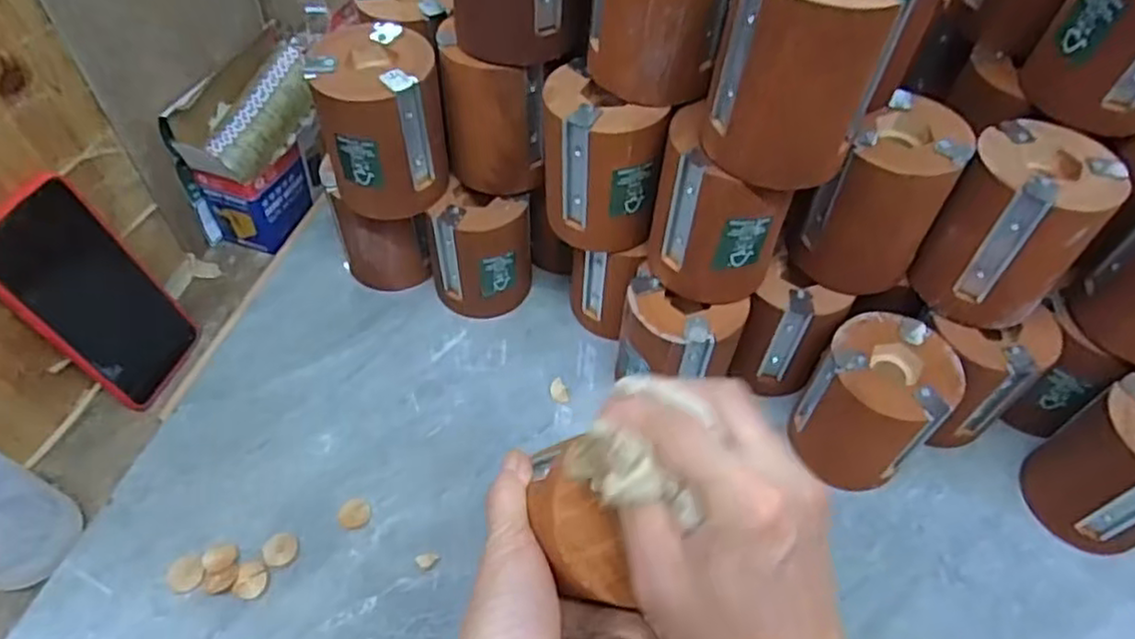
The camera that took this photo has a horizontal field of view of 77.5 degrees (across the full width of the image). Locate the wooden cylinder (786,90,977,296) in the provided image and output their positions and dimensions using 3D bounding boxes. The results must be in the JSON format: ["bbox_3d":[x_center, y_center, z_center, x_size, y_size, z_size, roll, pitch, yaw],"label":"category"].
[{"bbox_3d":[0.194,-0.072,0.434,0.076,0.102,0.066,-32,62,-24],"label":"wooden cylinder"}]

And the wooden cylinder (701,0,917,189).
[{"bbox_3d":[0.115,-0.126,0.346,0.076,0.096,0.076,22,55,13],"label":"wooden cylinder"}]

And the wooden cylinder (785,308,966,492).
[{"bbox_3d":[0.197,0.058,0.467,0.079,0.103,0.080,-32,62,-24],"label":"wooden cylinder"}]

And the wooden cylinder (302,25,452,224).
[{"bbox_3d":[-0.118,-0.126,0.464,0.078,0.106,0.066,-11,55,-12],"label":"wooden cylinder"}]

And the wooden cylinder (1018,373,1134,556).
[{"bbox_3d":[0.349,0.093,0.442,0.075,0.105,0.078,-29,60,-23],"label":"wooden cylinder"}]

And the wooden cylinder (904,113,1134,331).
[{"bbox_3d":[0.268,-0.056,0.423,0.076,0.099,0.077,-35,63,-26],"label":"wooden cylinder"}]

